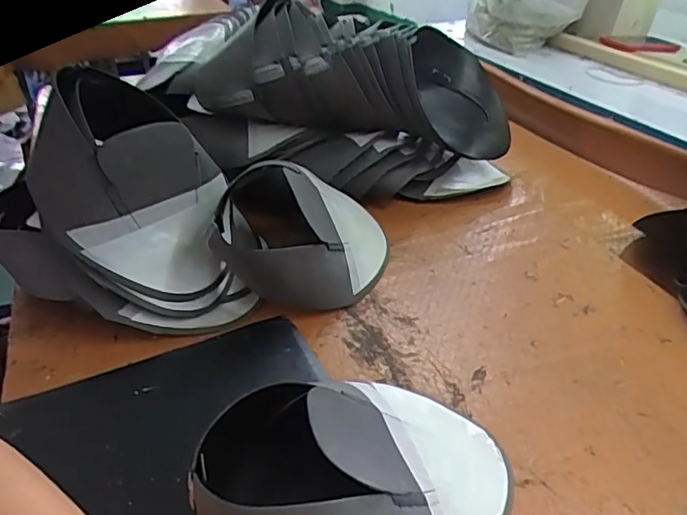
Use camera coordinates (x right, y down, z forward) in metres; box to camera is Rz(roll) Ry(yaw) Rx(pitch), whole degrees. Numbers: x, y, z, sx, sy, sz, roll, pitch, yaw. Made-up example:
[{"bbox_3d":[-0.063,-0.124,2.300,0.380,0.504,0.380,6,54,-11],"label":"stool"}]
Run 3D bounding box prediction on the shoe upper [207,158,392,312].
[{"bbox_3d":[-0.040,-0.032,0.629,0.166,0.127,0.182,3,35,5],"label":"shoe upper"}]

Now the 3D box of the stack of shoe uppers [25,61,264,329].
[{"bbox_3d":[-0.203,-0.052,0.567,0.195,0.213,0.149,-5,35,-7],"label":"stack of shoe uppers"}]

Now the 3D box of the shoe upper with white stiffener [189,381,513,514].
[{"bbox_3d":[0.023,0.150,0.394,0.220,0.097,0.161,-25,42,-31],"label":"shoe upper with white stiffener"}]

